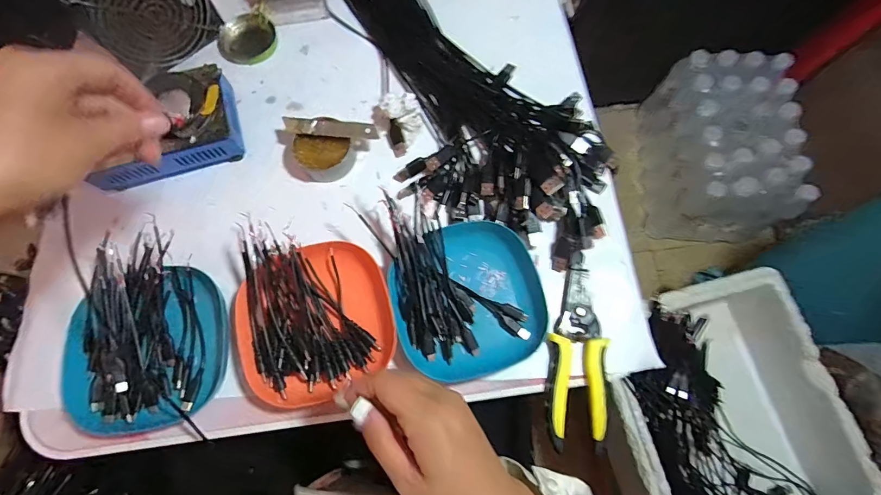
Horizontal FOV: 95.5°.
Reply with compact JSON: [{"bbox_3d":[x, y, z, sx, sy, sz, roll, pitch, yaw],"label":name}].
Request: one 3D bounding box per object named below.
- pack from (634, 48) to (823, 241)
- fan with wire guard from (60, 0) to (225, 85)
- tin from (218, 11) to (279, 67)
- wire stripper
[{"bbox_3d":[0.602,-0.208,0.879,0.223,0.208,0.347,4,75,1],"label":"pack"},{"bbox_3d":[-0.299,-0.246,0.419,0.034,0.132,0.122,34,78,8],"label":"fan with wire guard"},{"bbox_3d":[-0.231,-0.250,0.478,0.064,0.017,0.062,0,75,0],"label":"tin"},{"bbox_3d":[0.131,0.094,0.383,0.051,0.013,0.179,6,75,1],"label":"wire stripper"}]

